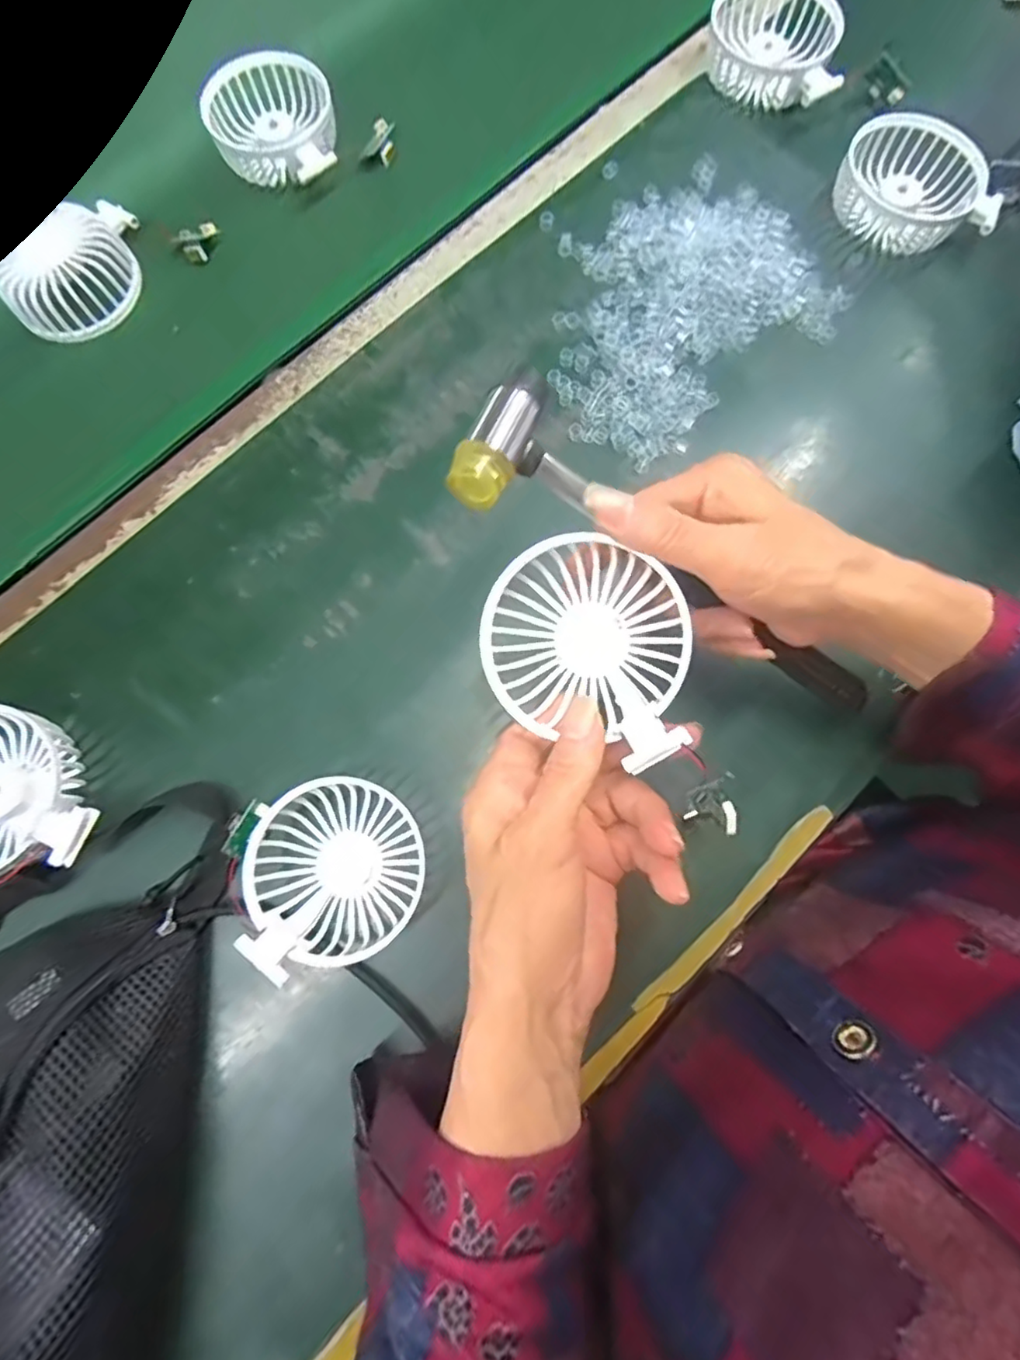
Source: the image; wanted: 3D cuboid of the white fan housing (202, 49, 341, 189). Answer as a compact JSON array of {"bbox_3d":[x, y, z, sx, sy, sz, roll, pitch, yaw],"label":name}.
[{"bbox_3d":[-0.167,-0.391,0.435,0.085,0.027,0.096,-6,78,0],"label":"white fan housing"}]

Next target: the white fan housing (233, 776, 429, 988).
[{"bbox_3d":[-0.091,0.097,0.326,0.085,0.033,0.089,-9,78,-1],"label":"white fan housing"}]

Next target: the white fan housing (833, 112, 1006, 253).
[{"bbox_3d":[0.266,-0.330,0.413,0.085,0.029,0.088,0,78,1],"label":"white fan housing"}]

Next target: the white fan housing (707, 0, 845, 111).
[{"bbox_3d":[0.188,-0.452,0.441,0.095,0.035,0.073,22,79,6],"label":"white fan housing"}]

